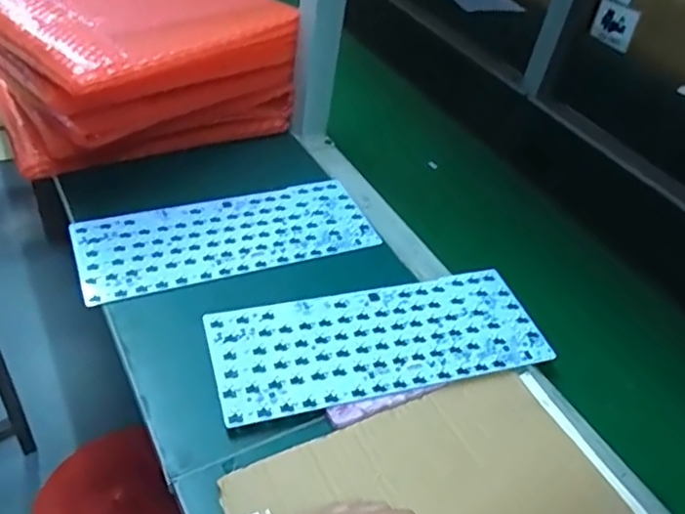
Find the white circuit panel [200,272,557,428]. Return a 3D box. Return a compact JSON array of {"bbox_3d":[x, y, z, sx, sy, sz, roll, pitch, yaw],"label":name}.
[{"bbox_3d":[0.038,0.076,0.562,0.307,0.004,0.118,-8,45,-19],"label":"white circuit panel"}]

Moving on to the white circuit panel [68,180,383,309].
[{"bbox_3d":[-0.120,-0.024,0.653,0.308,0.006,0.113,-13,50,-24],"label":"white circuit panel"}]

